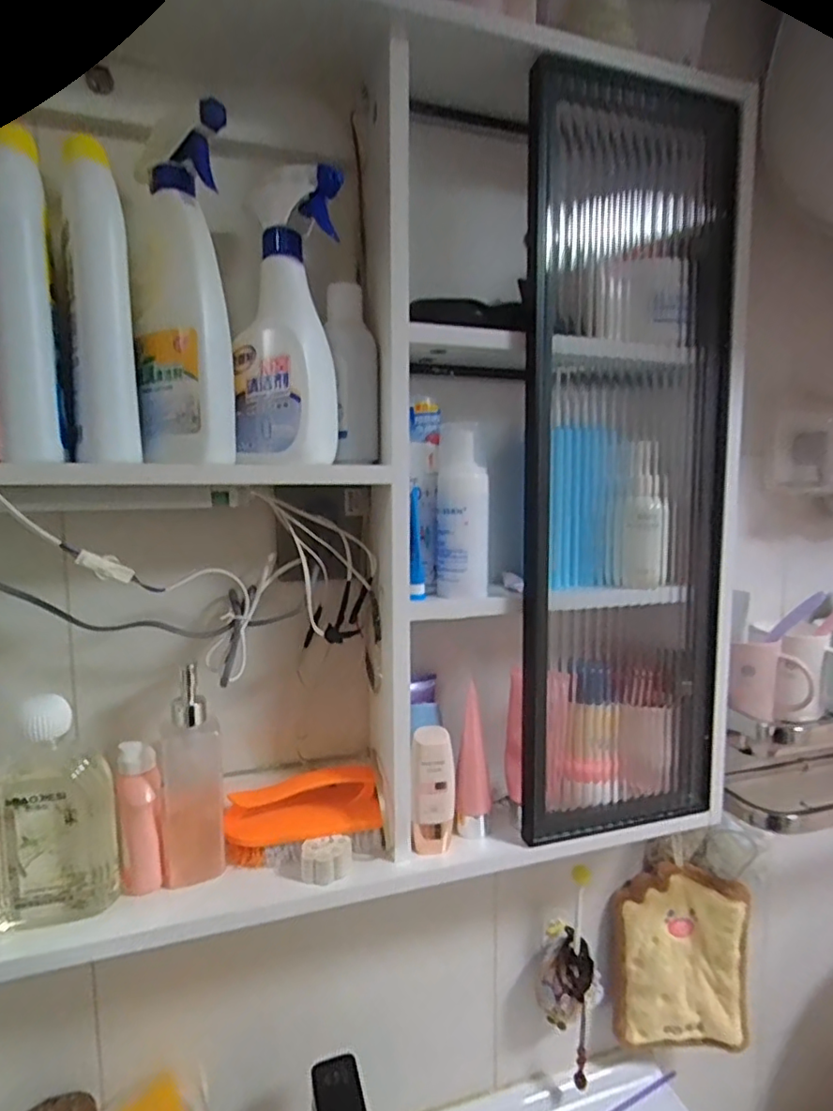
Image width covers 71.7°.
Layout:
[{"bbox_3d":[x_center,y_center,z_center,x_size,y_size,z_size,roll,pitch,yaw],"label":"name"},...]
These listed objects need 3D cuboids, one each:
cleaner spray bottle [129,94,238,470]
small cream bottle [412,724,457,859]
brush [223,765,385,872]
[{"bbox_3d":[-0.177,-0.192,0.459,0.071,0.237,0.062,1,1,12],"label":"cleaner spray bottle"},{"bbox_3d":[0.016,0.210,0.512,0.038,0.112,0.027,0,6,2],"label":"small cream bottle"},{"bbox_3d":[-0.096,0.231,0.505,0.133,0.059,0.063,-2,6,-19],"label":"brush"}]

